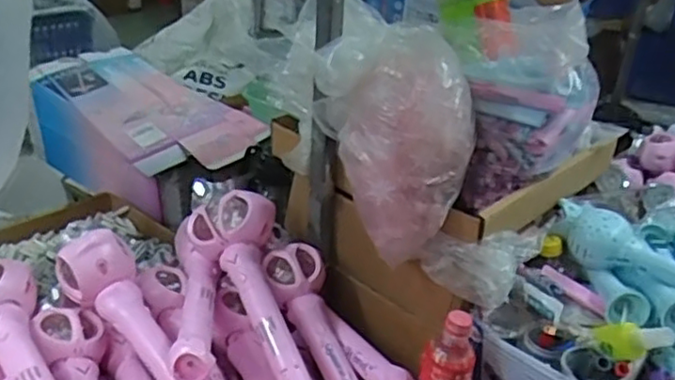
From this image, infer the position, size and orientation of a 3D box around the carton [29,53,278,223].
[{"bbox_3d":[-0.399,-0.111,1.356,0.567,0.208,0.224,25,33,37],"label":"carton"}]

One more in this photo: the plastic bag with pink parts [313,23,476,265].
[{"bbox_3d":[0.066,-0.061,0.794,0.146,0.226,0.153,-8,28,-23],"label":"plastic bag with pink parts"}]

